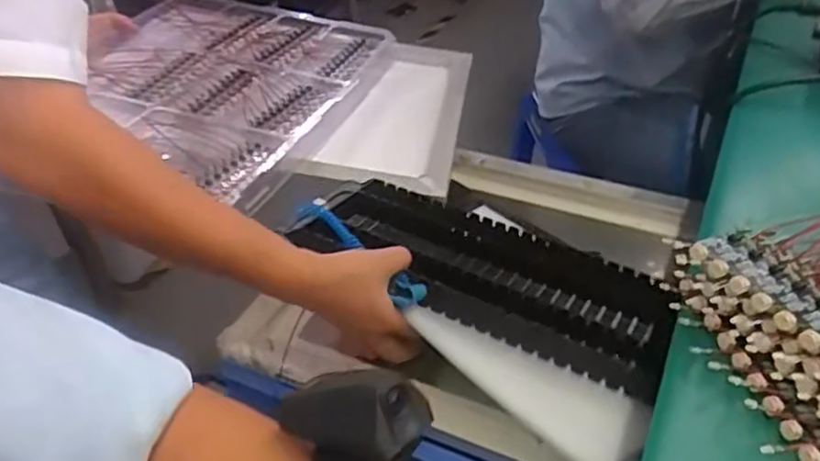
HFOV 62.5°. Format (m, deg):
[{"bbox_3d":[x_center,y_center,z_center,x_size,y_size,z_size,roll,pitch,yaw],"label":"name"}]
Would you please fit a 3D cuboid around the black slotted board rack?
[{"bbox_3d":[0.072,0.036,0.662,0.357,0.046,0.146,17,43,23],"label":"black slotted board rack"}]

